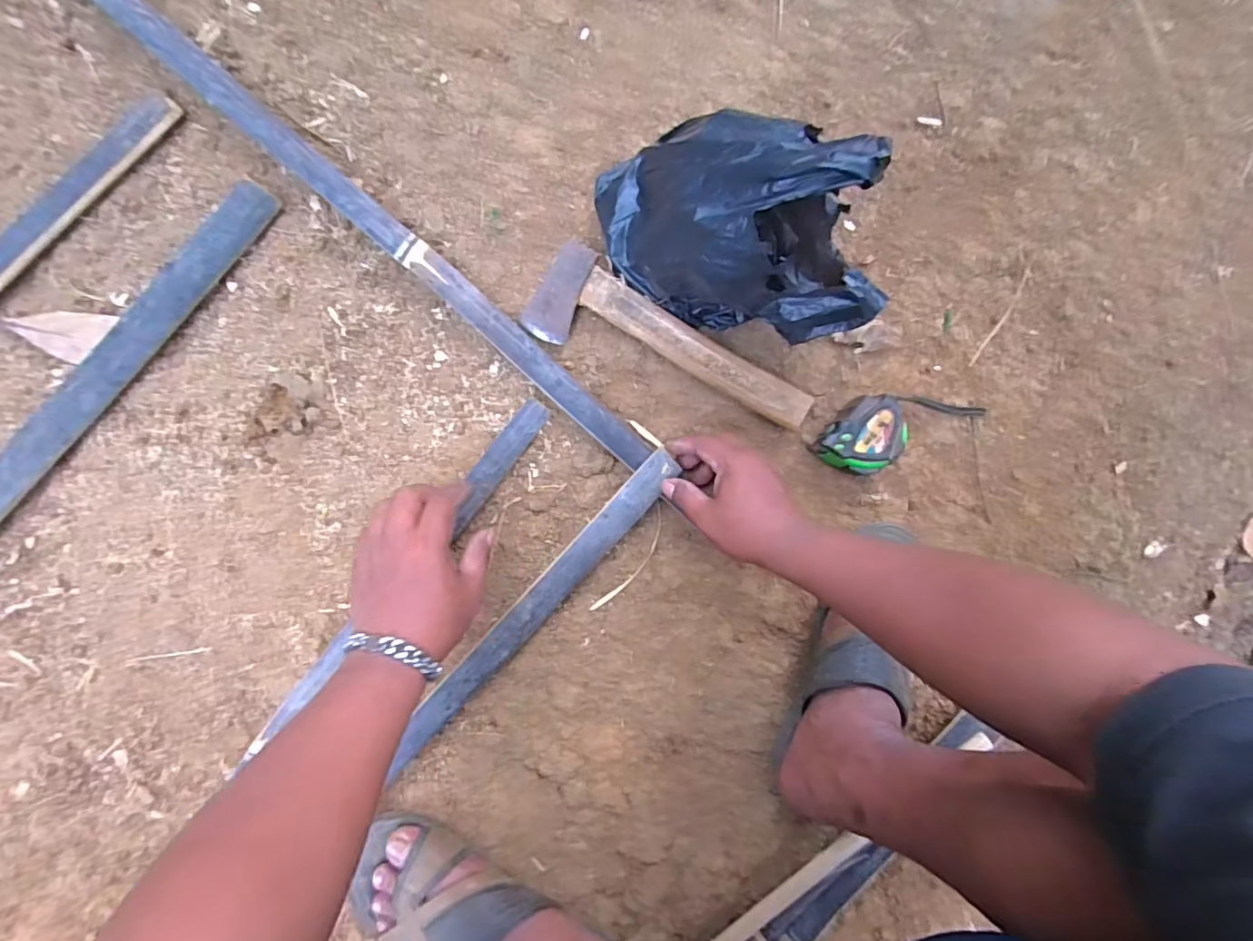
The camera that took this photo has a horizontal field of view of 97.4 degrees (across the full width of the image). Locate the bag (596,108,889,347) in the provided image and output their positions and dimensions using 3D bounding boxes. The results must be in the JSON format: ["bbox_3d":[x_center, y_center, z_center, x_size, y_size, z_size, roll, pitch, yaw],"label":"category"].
[{"bbox_3d":[0.092,-0.201,0.441,0.229,0.180,0.146,15,90,-9],"label":"bag"}]

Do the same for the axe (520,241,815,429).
[{"bbox_3d":[0.046,-0.116,0.514,0.270,0.030,0.081,23,88,-9],"label":"axe"}]

